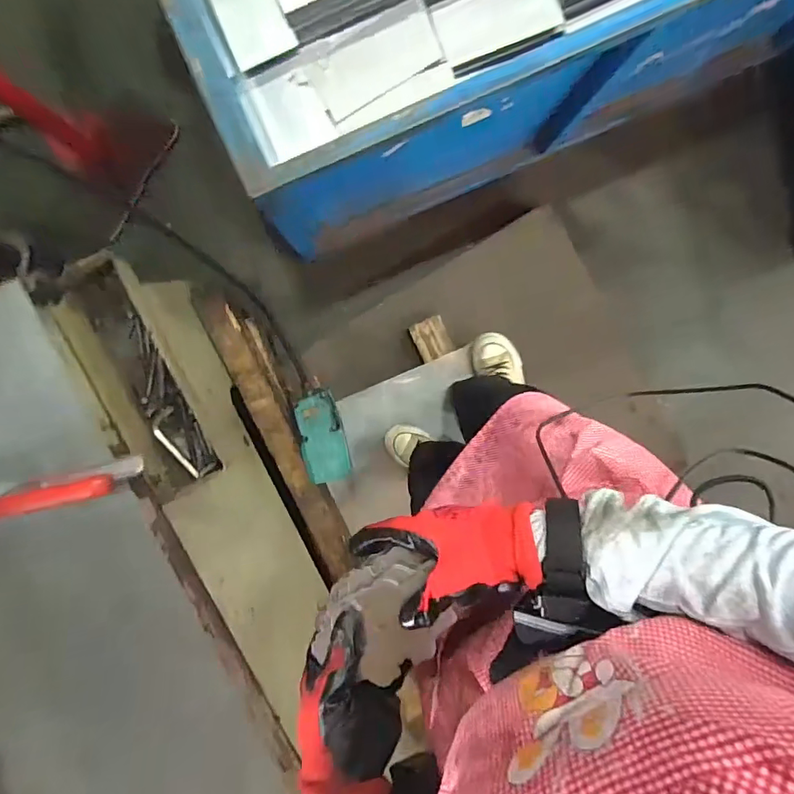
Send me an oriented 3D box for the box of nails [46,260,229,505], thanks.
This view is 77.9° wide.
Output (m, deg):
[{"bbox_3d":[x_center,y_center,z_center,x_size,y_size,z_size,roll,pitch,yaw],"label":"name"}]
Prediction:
[{"bbox_3d":[-0.321,-0.022,0.615,0.082,0.096,0.297,-20,96,0],"label":"box of nails"}]

